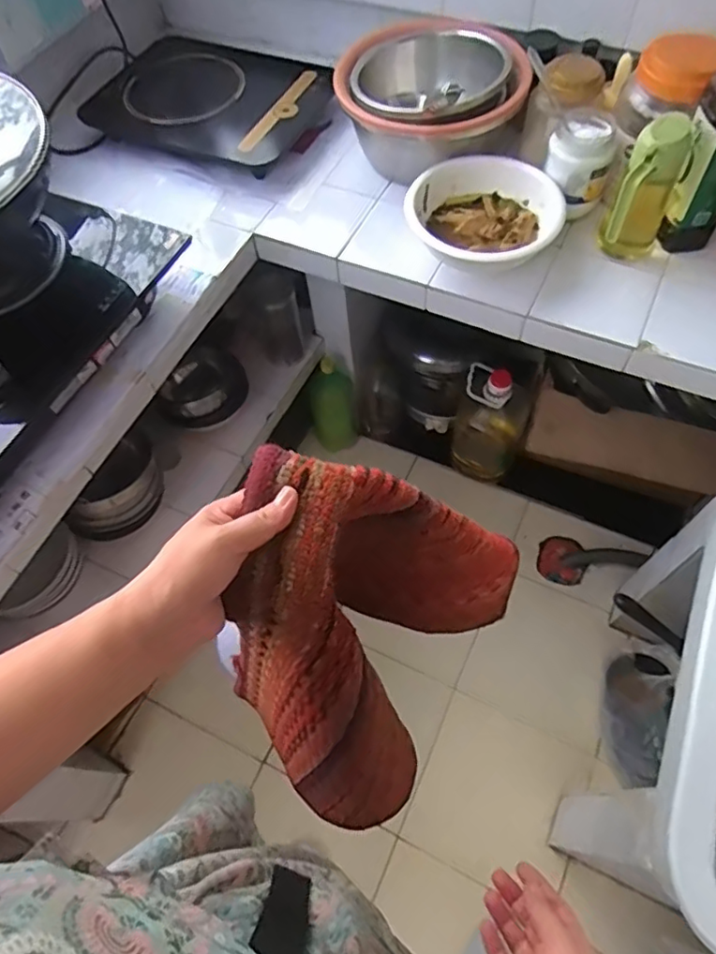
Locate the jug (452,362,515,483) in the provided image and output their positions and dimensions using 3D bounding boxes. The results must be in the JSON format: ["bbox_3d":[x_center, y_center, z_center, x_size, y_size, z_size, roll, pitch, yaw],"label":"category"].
[{"bbox_3d":[0.298,-0.118,1.353,0.145,0.353,0.120,11,62,9],"label":"jug"}]

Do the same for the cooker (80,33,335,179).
[{"bbox_3d":[-0.265,-0.667,1.038,0.365,0.068,0.236,20,64,14],"label":"cooker"}]

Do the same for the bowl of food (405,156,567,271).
[{"bbox_3d":[0.184,-0.387,0.876,0.221,0.062,0.175,3,61,5],"label":"bowl of food"}]

